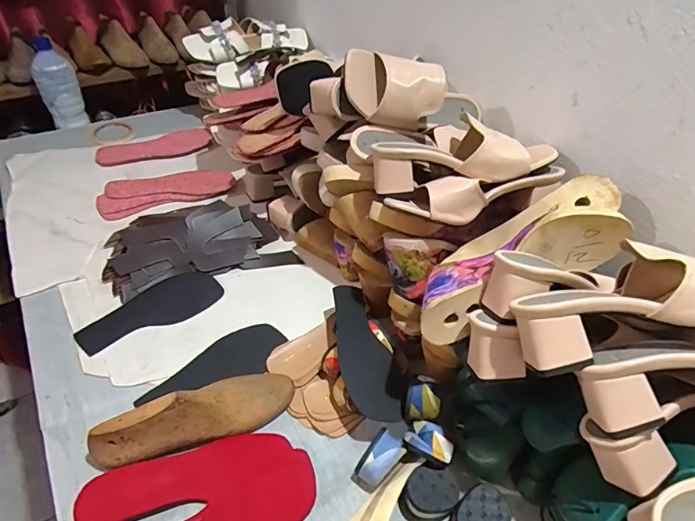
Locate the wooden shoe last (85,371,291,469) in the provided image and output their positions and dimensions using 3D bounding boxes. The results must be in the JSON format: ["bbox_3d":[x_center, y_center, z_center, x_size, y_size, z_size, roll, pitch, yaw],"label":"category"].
[{"bbox_3d":[-0.180,0.179,0.546,0.232,0.069,0.073,-11,46,-26],"label":"wooden shoe last"}]

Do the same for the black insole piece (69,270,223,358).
[{"bbox_3d":[-0.298,0.076,0.689,0.205,0.006,0.081,-26,57,-25],"label":"black insole piece"}]

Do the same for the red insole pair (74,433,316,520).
[{"bbox_3d":[-0.163,0.267,0.495,0.240,0.019,0.133,-17,53,-17],"label":"red insole pair"}]

